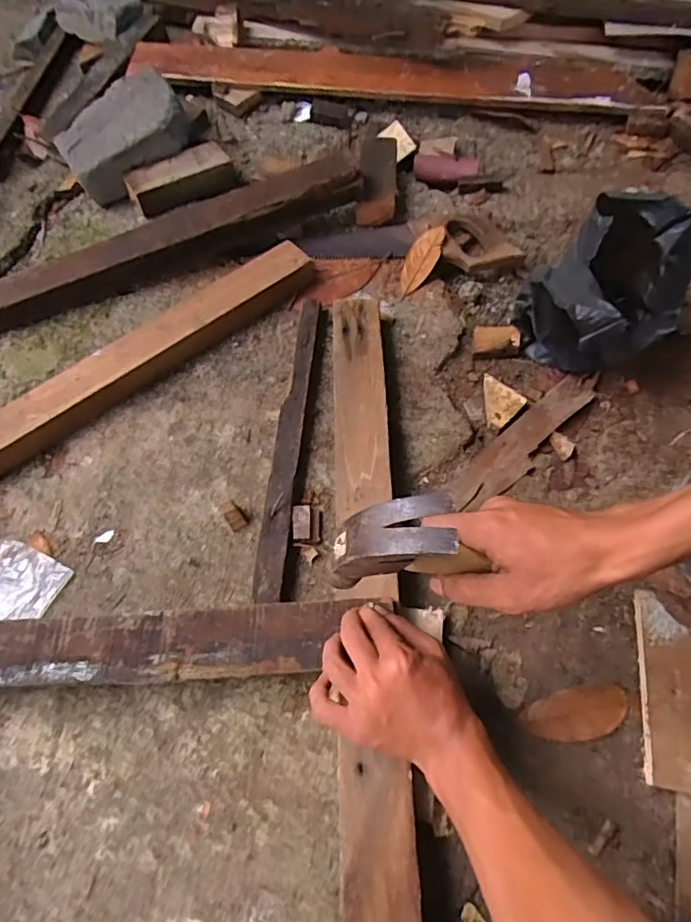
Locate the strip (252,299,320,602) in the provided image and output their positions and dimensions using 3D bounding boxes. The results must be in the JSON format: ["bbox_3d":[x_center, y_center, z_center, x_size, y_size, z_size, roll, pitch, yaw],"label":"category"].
[{"bbox_3d":[-0.064,-0.031,0.634,0.031,0.029,0.385,4,66,4],"label":"strip"}]

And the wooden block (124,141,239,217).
[{"bbox_3d":[-0.253,-0.435,0.839,0.162,0.043,0.065,-29,68,-11],"label":"wooden block"}]

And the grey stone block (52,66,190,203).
[{"bbox_3d":[-0.340,-0.495,0.845,0.190,0.104,0.117,-35,69,-13],"label":"grey stone block"}]

